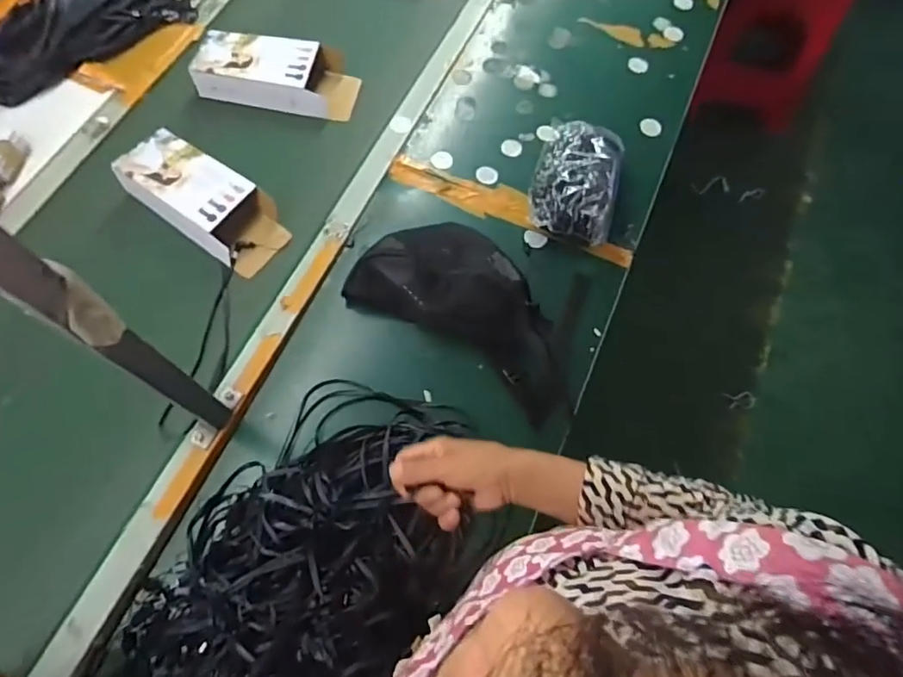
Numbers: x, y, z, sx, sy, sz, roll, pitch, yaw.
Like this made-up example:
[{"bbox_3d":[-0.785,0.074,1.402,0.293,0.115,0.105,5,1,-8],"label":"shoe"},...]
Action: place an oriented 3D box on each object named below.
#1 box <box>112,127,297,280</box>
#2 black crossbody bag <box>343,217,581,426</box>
[{"bbox_3d":[-0.359,-0.200,0.795,0.246,0.051,0.111,34,70,11],"label":"box"},{"bbox_3d":[0.024,-0.050,0.742,0.316,0.075,0.169,33,70,10],"label":"black crossbody bag"}]

